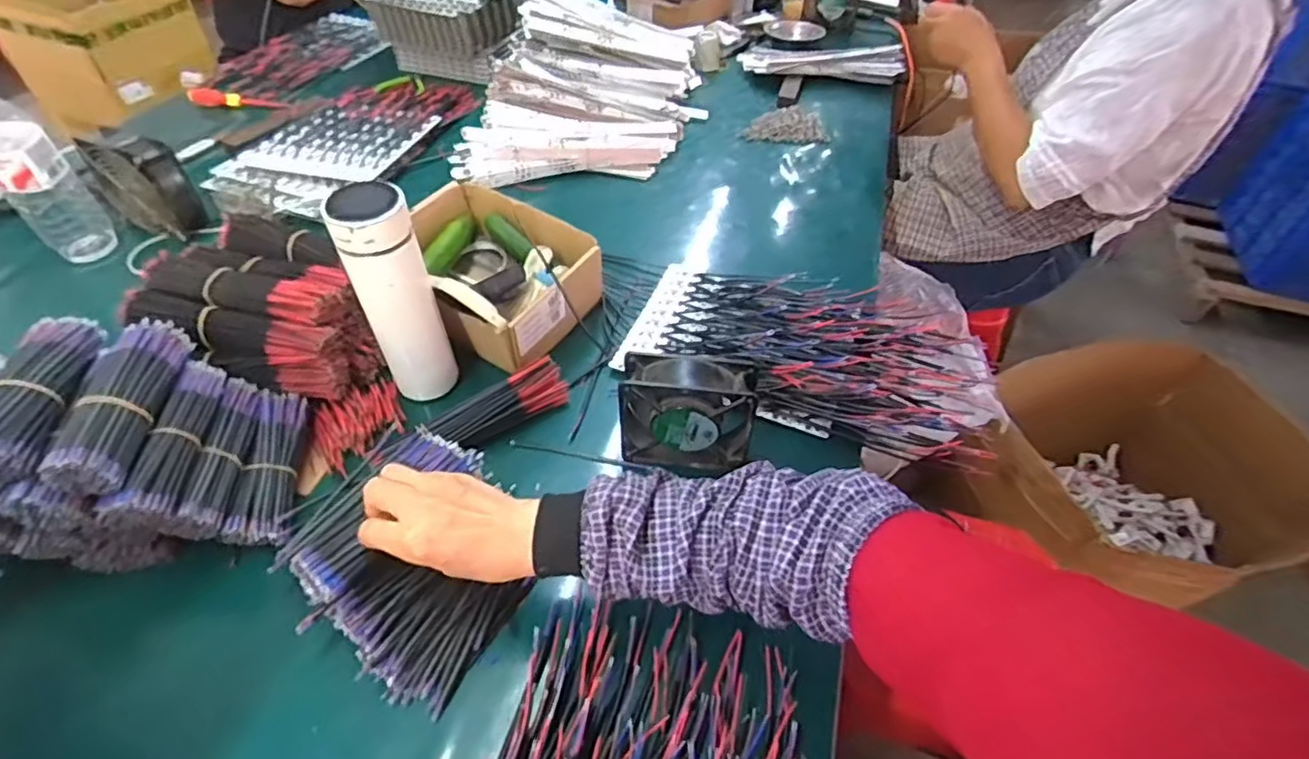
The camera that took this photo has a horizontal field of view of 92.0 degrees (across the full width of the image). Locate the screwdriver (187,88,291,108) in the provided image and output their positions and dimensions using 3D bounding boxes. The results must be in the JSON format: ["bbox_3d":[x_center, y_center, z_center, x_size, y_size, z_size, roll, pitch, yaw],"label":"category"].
[{"bbox_3d":[-0.706,-0.477,1.075,0.164,0.023,0.034,2,47,-1],"label":"screwdriver"}]

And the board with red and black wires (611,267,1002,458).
[{"bbox_3d":[0.177,-0.039,0.715,0.405,0.043,0.213,17,48,12],"label":"board with red and black wires"}]

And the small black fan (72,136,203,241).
[{"bbox_3d":[-0.646,-0.247,0.804,0.121,0.113,0.064,25,50,18],"label":"small black fan"}]

